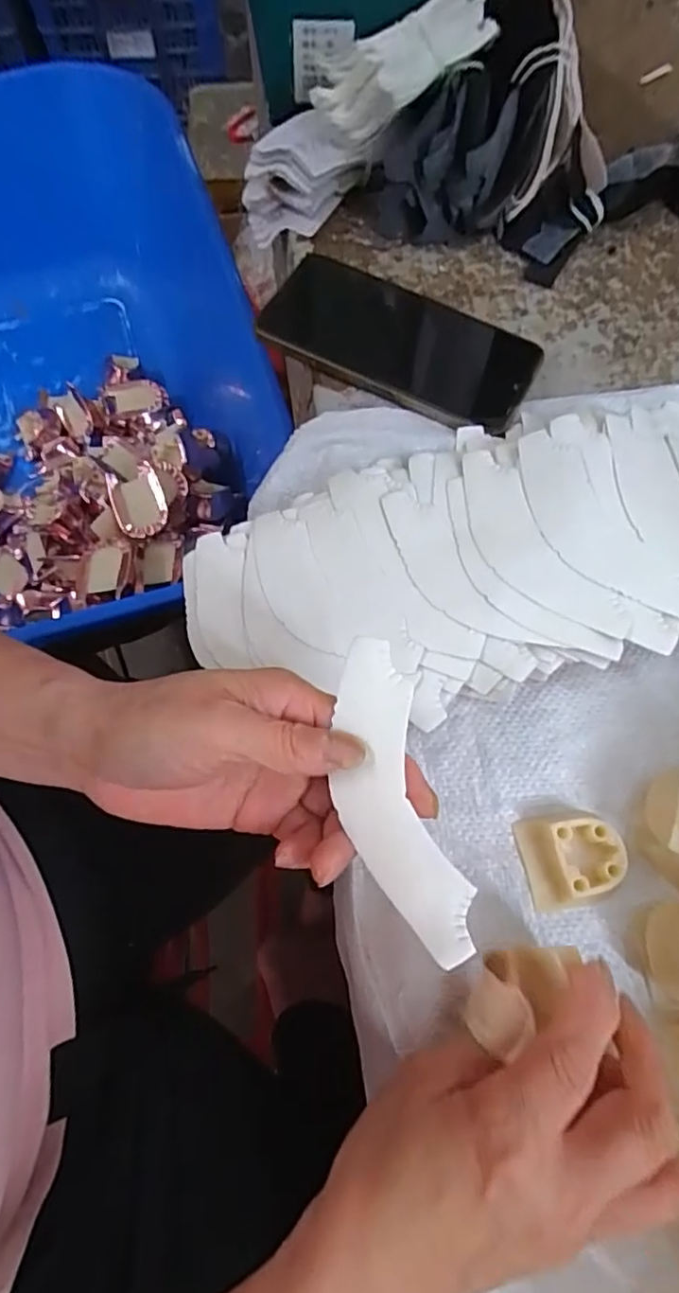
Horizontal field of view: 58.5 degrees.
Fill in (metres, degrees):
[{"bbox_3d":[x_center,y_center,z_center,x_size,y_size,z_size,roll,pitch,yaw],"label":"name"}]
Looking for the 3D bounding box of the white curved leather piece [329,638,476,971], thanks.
[{"bbox_3d":[0.019,0.057,0.227,0.039,0.006,0.116,-17,82,24],"label":"white curved leather piece"}]

